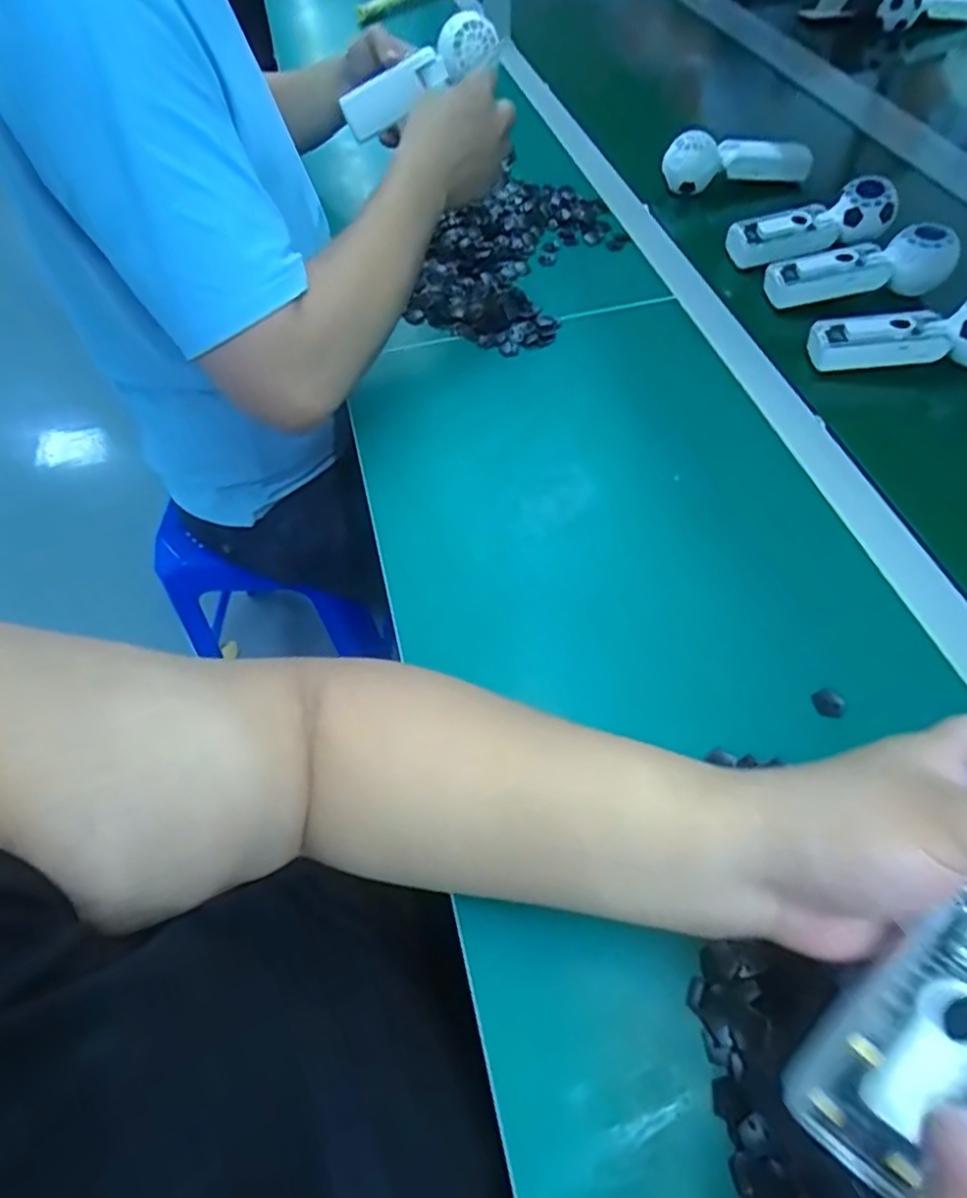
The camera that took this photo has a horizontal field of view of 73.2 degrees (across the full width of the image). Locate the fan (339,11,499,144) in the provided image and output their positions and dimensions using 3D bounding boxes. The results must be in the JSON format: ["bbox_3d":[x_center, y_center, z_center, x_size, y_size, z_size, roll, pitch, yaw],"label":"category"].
[{"bbox_3d":[-0.070,-0.545,0.683,0.174,0.053,0.031,-20,55,19],"label":"fan"}]

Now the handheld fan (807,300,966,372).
[{"bbox_3d":[0.383,-0.233,0.582,0.167,0.047,0.043,-1,56,15],"label":"handheld fan"}]

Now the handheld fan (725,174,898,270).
[{"bbox_3d":[0.346,-0.397,0.695,0.163,0.039,0.048,-14,57,6],"label":"handheld fan"}]

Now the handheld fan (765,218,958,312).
[{"bbox_3d":[0.368,-0.324,0.644,0.164,0.045,0.053,-6,56,13],"label":"handheld fan"}]

